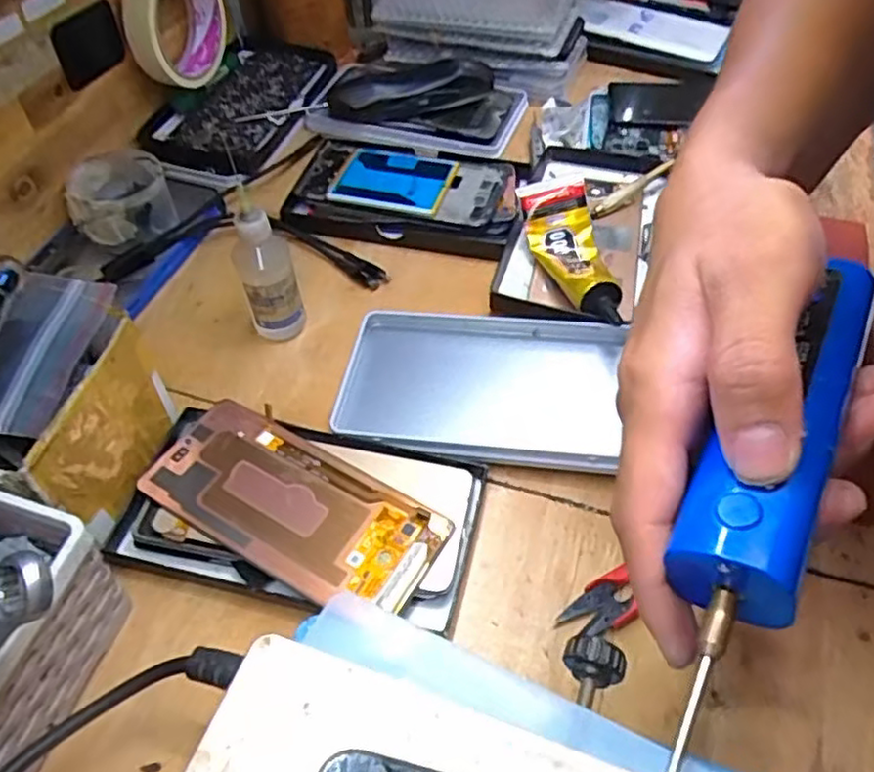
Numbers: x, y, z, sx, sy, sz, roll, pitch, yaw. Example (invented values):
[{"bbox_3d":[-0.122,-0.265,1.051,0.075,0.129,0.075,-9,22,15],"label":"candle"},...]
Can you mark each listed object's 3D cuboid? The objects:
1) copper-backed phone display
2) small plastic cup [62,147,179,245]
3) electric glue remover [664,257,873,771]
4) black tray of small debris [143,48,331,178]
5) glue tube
[{"bbox_3d":[-0.076,0.061,0.358,0.155,0.010,0.070,24,56,20],"label":"copper-backed phone display"},{"bbox_3d":[-0.234,-0.140,0.507,0.067,0.037,0.068,-1,51,1],"label":"small plastic cup"},{"bbox_3d":[0.088,0.044,0.199,0.035,0.029,0.217,25,67,21],"label":"electric glue remover"},{"bbox_3d":[-0.163,-0.248,0.598,0.096,0.019,0.191,26,60,6],"label":"black tray of small debris"},{"bbox_3d":[0.096,-0.093,0.462,0.045,0.031,0.123,-14,52,-9],"label":"glue tube"}]

